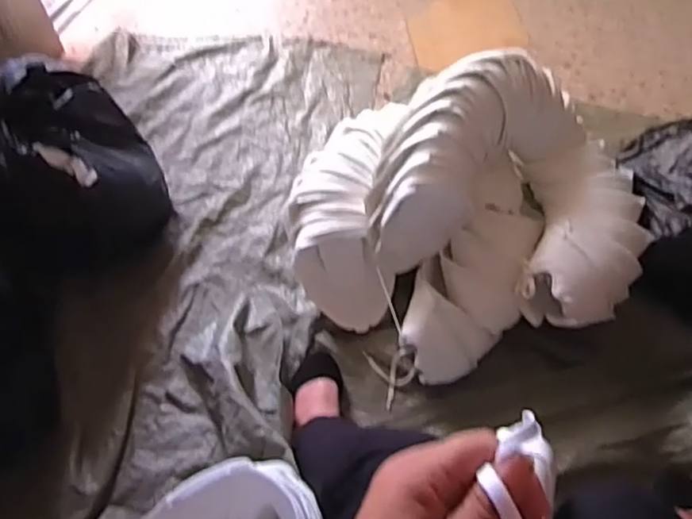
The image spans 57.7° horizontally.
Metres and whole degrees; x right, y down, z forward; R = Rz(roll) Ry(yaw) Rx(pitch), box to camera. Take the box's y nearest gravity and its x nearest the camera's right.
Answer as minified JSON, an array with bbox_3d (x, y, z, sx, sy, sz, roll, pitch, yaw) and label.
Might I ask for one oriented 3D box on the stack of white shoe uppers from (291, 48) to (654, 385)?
[{"bbox_3d":[0.220,-0.098,1.130,0.623,0.290,0.510,-16,58,-9],"label":"stack of white shoe uppers"}]

